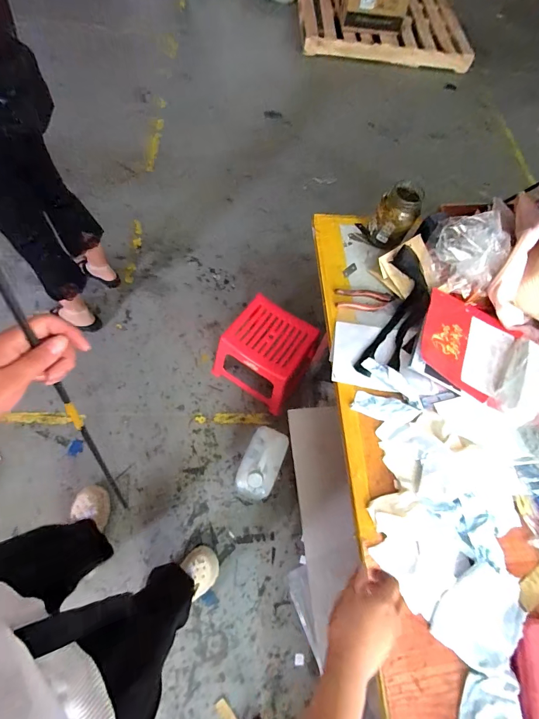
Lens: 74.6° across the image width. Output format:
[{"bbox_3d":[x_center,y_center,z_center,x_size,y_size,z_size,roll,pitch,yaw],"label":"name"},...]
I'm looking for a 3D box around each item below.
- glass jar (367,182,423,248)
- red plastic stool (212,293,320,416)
[{"bbox_3d":[0.275,-0.313,0.773,0.084,0.129,0.077,2,65,-5],"label":"glass jar"},{"bbox_3d":[-0.014,-0.018,1.347,0.322,0.257,0.285,33,66,10],"label":"red plastic stool"}]

